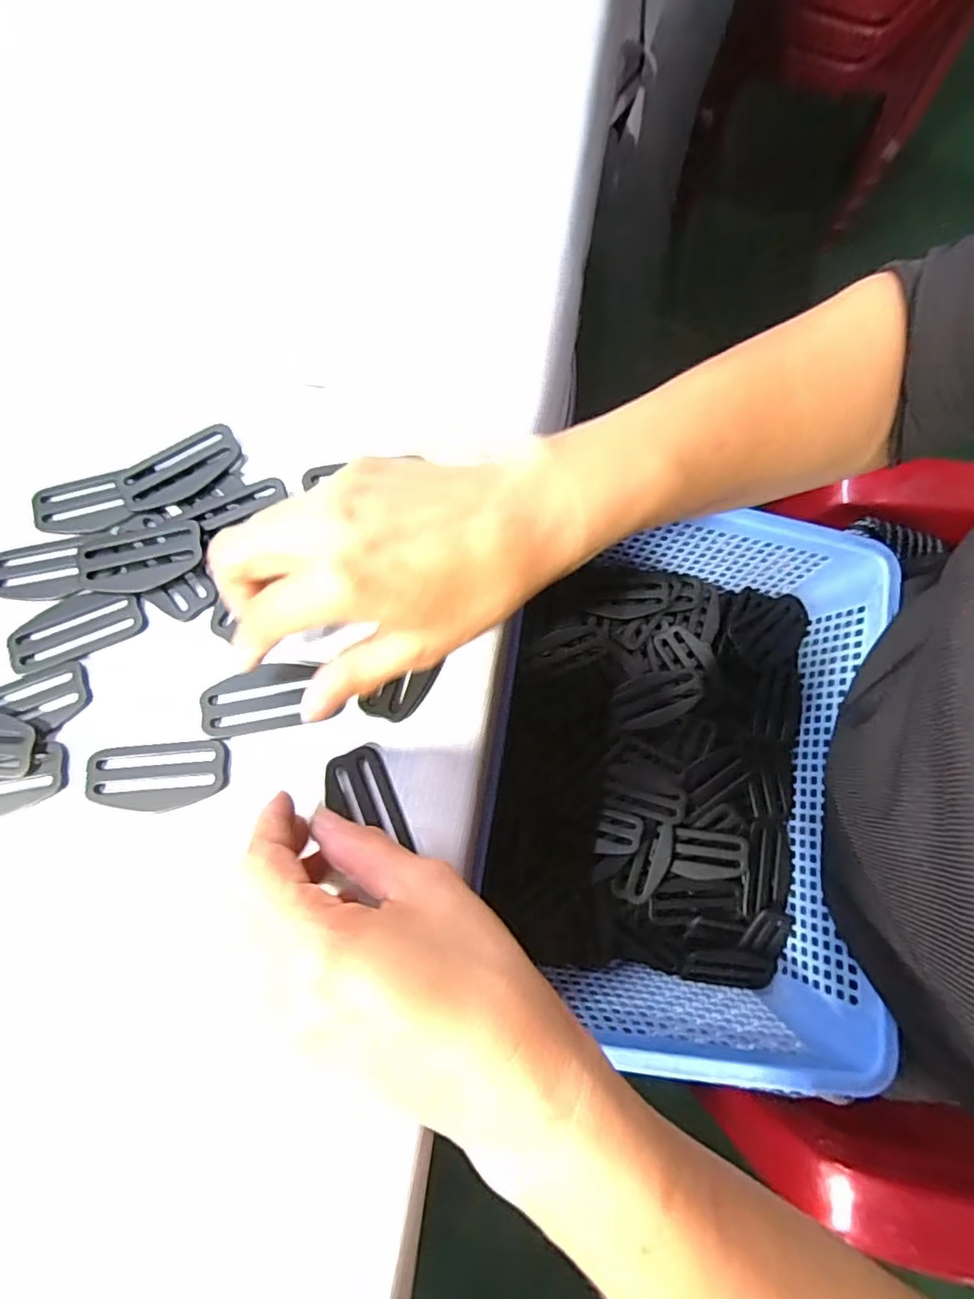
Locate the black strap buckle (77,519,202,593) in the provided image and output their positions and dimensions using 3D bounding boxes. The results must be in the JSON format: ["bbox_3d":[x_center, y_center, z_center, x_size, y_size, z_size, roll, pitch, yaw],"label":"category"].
[{"bbox_3d":[-0.159,-0.042,0.276,0.057,0.006,0.030,-9,77,-3],"label":"black strap buckle"}]

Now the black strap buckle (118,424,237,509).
[{"bbox_3d":[-0.147,-0.087,0.288,0.058,0.005,0.028,-28,79,-7],"label":"black strap buckle"}]

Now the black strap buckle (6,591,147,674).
[{"bbox_3d":[-0.187,-0.010,0.273,0.057,0.006,0.028,-26,78,-6],"label":"black strap buckle"}]

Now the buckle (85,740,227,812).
[{"bbox_3d":[-0.141,0.054,0.257,0.057,0.005,0.028,-5,77,-2],"label":"buckle"}]

